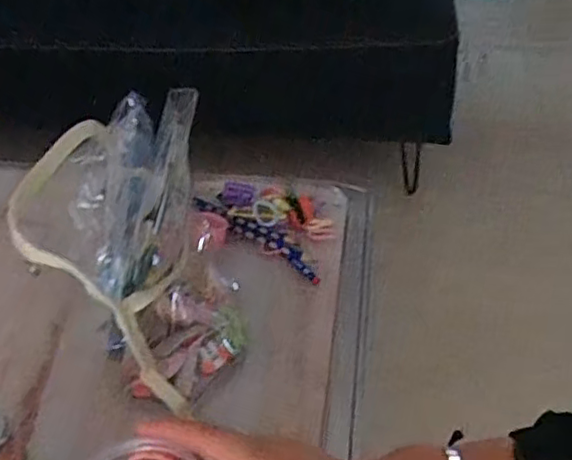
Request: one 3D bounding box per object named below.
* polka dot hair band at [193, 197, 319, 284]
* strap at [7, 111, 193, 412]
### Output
[{"bbox_3d":[-0.029,0.005,0.575,0.151,0.014,0.027,25,47,28],"label":"polka dot hair band"},{"bbox_3d":[-0.102,0.041,0.390,0.051,0.200,0.101,1,33,41],"label":"strap"}]

